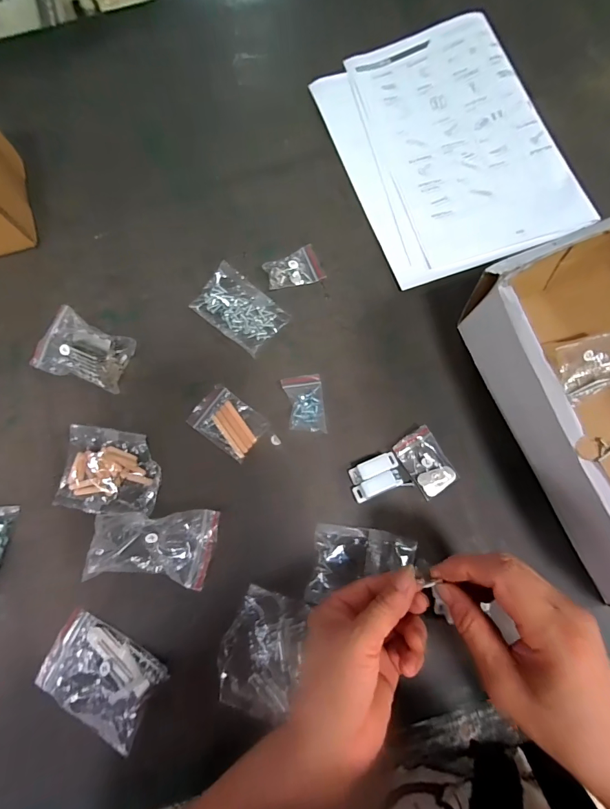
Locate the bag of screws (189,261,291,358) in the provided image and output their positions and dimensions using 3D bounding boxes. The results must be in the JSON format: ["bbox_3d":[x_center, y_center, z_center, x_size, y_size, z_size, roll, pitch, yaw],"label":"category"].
[{"bbox_3d":[-0.068,-0.098,0.388,0.092,0.014,0.056,40,81,10],"label":"bag of screws"}]

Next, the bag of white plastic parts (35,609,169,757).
[{"bbox_3d":[-0.174,0.230,0.320,0.099,0.021,0.063,25,79,7],"label":"bag of white plastic parts"}]

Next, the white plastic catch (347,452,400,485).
[{"bbox_3d":[0.064,0.058,0.353,0.046,0.012,0.016,-23,78,-3],"label":"white plastic catch"}]

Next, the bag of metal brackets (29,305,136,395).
[{"bbox_3d":[-0.220,-0.056,0.379,0.094,0.028,0.065,17,78,6],"label":"bag of metal brackets"}]

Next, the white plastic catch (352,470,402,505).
[{"bbox_3d":[0.067,0.074,0.347,0.045,0.015,0.016,-23,78,-4],"label":"white plastic catch"}]

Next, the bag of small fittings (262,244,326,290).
[{"bbox_3d":[-0.012,-0.142,0.397,0.058,0.014,0.038,-21,77,-3],"label":"bag of small fittings"}]

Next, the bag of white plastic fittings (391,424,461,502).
[{"bbox_3d":[0.114,0.054,0.355,0.038,0.009,0.058,-33,78,-6],"label":"bag of white plastic fittings"}]

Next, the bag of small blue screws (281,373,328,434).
[{"bbox_3d":[0.001,0.000,0.368,0.036,0.011,0.055,-10,77,-1],"label":"bag of small blue screws"}]

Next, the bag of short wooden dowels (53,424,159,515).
[{"bbox_3d":[-0.182,0.063,0.358,0.089,0.017,0.075,7,78,3],"label":"bag of short wooden dowels"}]

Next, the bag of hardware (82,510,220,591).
[{"bbox_3d":[-0.132,0.127,0.337,0.102,0.029,0.061,0,77,2],"label":"bag of hardware"}]

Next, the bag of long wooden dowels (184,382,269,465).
[{"bbox_3d":[-0.074,0.017,0.370,0.067,0.004,0.048,37,81,9],"label":"bag of long wooden dowels"}]

